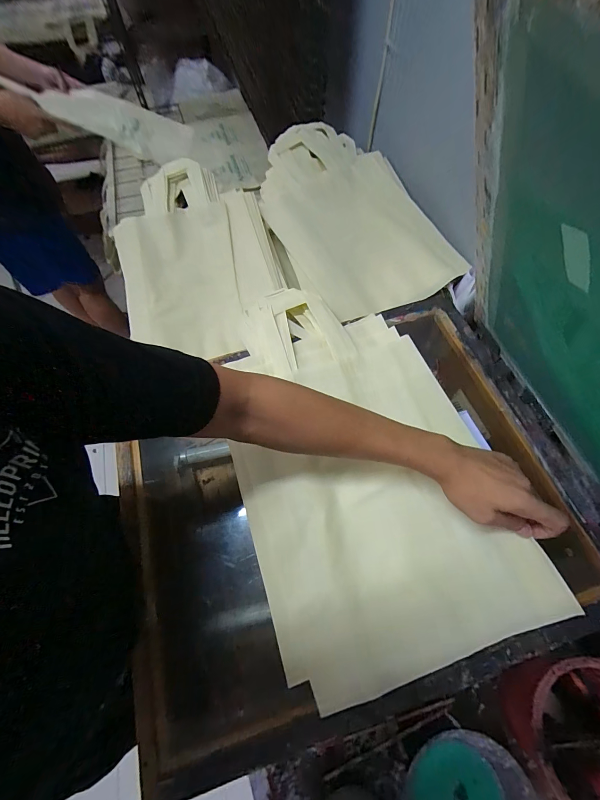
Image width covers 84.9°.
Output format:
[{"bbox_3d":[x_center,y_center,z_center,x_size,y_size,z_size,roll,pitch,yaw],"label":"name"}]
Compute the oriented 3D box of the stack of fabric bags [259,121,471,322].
[{"bbox_3d":[0.105,-0.427,0.785,0.323,0.127,0.584,-21,65,-10],"label":"stack of fabric bags"}]

